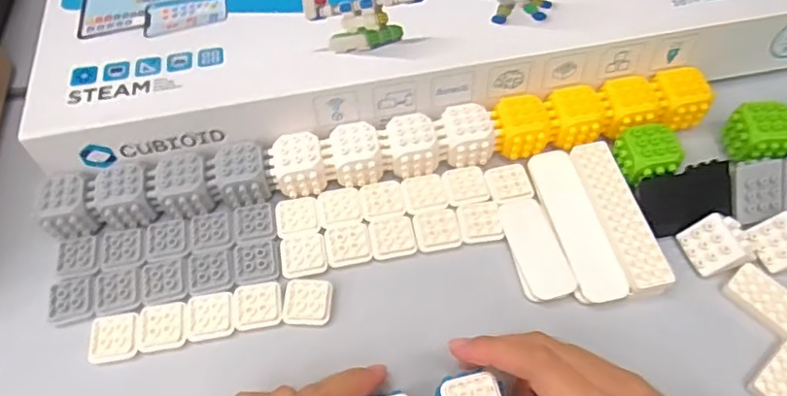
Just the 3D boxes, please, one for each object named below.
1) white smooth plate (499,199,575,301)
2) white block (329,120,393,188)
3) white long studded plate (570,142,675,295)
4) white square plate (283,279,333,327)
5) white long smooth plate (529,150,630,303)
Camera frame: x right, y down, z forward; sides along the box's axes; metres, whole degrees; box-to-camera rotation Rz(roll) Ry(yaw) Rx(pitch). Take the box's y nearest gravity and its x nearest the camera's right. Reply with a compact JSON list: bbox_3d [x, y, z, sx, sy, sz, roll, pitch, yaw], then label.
[{"bbox_3d":[0.086,0.030,0.357,0.029,0.006,0.067,-14,59,-7],"label":"white smooth plate"},{"bbox_3d":[-0.022,-0.030,0.383,0.036,0.027,0.034,-10,59,-5],"label":"white block"},{"bbox_3d":[0.140,0.009,0.360,0.027,0.008,0.103,-11,59,-5],"label":"white long studded plate"},{"bbox_3d":[-0.051,0.062,0.345,0.027,0.005,0.029,2,58,3],"label":"white square plate"},{"bbox_3d":[0.113,0.014,0.362,0.027,0.007,0.105,-11,59,-5],"label":"white long smooth plate"}]

